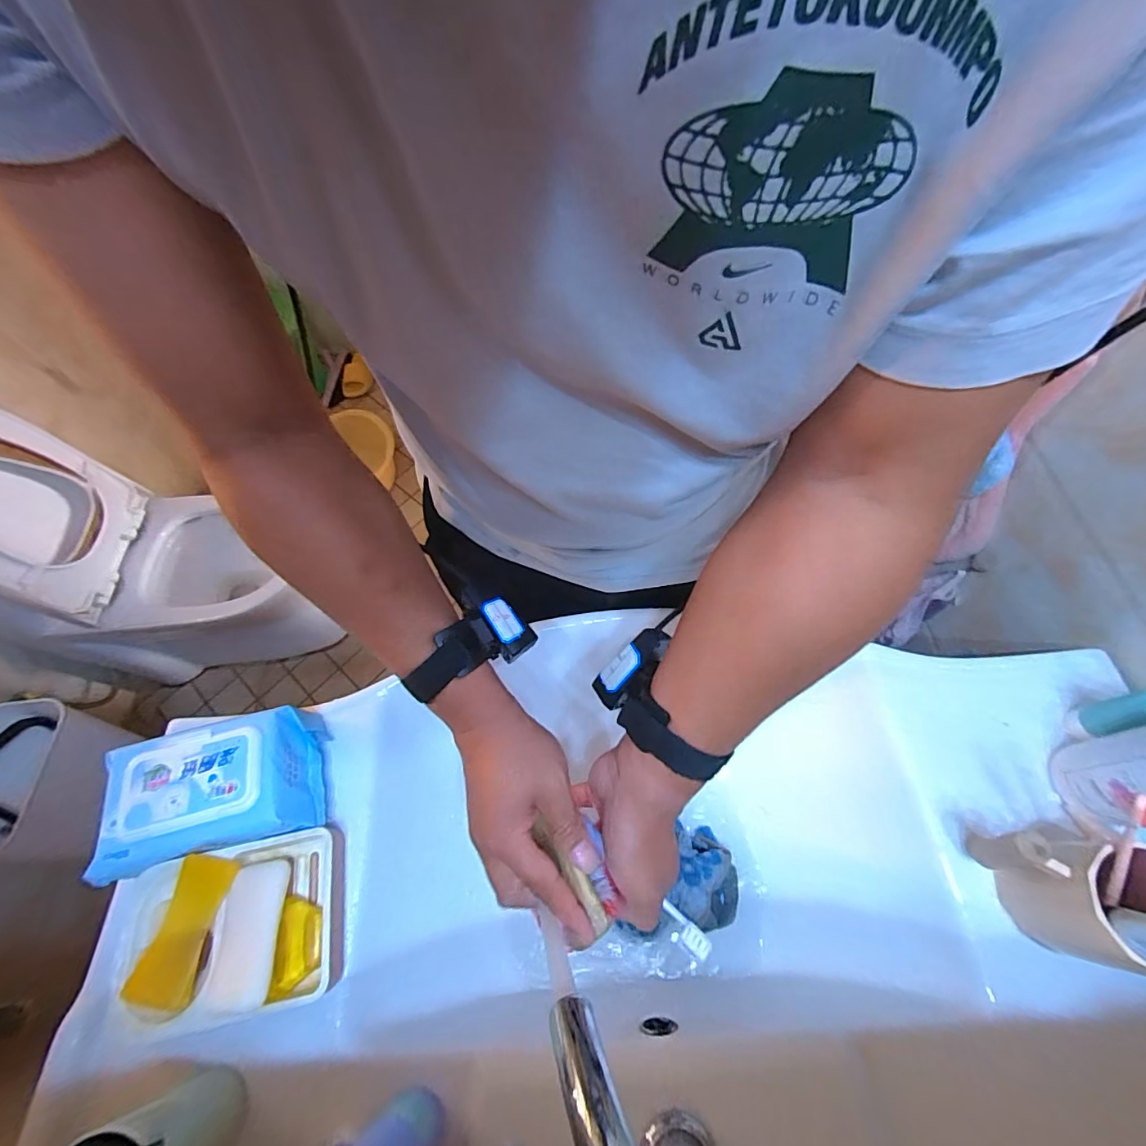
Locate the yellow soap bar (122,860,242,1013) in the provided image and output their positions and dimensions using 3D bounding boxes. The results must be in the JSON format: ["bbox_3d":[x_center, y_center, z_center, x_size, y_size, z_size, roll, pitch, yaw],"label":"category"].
[{"bbox_3d":[-0.329,0.300,0.422,0.049,0.017,0.102,10,63,9],"label":"yellow soap bar"}]

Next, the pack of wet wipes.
[{"bbox_3d":[-0.335,0.201,0.467,0.170,0.070,0.112,-16,62,-4],"label":"pack of wet wipes"}]

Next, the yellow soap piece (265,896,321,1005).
[{"bbox_3d":[-0.234,0.318,0.428,0.032,0.030,0.068,-11,62,-2],"label":"yellow soap piece"}]

